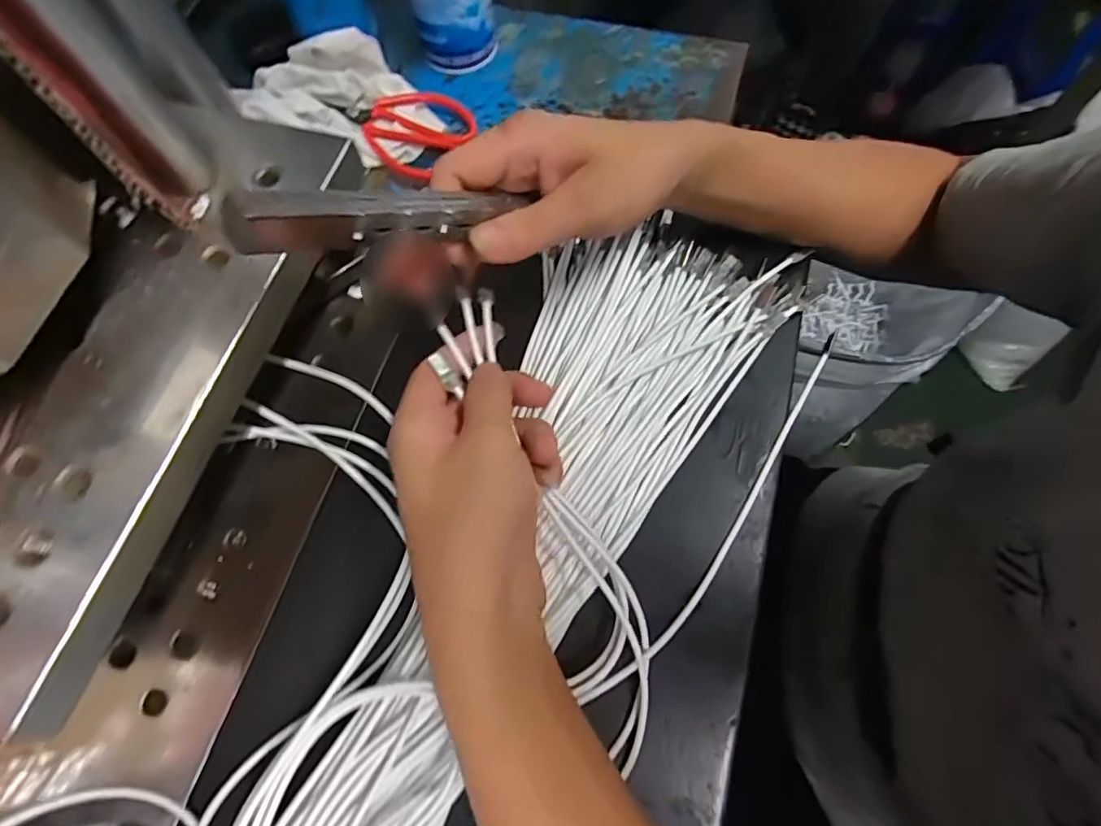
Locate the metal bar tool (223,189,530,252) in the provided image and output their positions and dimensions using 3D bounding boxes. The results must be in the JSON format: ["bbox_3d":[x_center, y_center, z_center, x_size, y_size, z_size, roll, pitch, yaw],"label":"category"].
[{"bbox_3d":[-0.064,-0.085,0.238,0.018,0.020,0.146,44,41,17],"label":"metal bar tool"}]

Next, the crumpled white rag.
[{"bbox_3d":[-0.157,-0.237,0.421,0.132,0.058,0.086,-11,68,-2],"label":"crumpled white rag"}]

